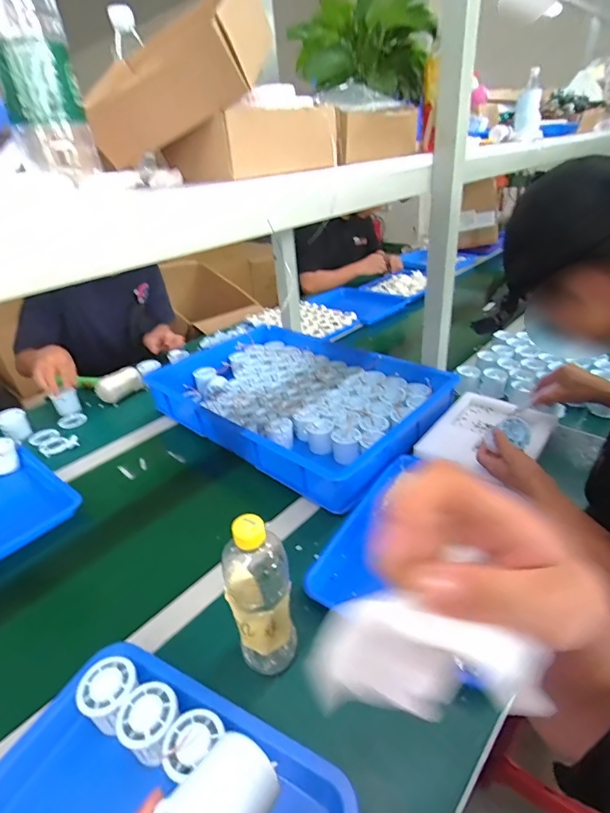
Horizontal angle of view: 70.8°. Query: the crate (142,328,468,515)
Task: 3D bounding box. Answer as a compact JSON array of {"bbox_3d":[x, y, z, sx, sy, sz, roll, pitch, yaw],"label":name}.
[{"bbox_3d":[-0.035,-0.034,0.980,0.614,0.077,0.414,22,40,36],"label":"crate"}]

